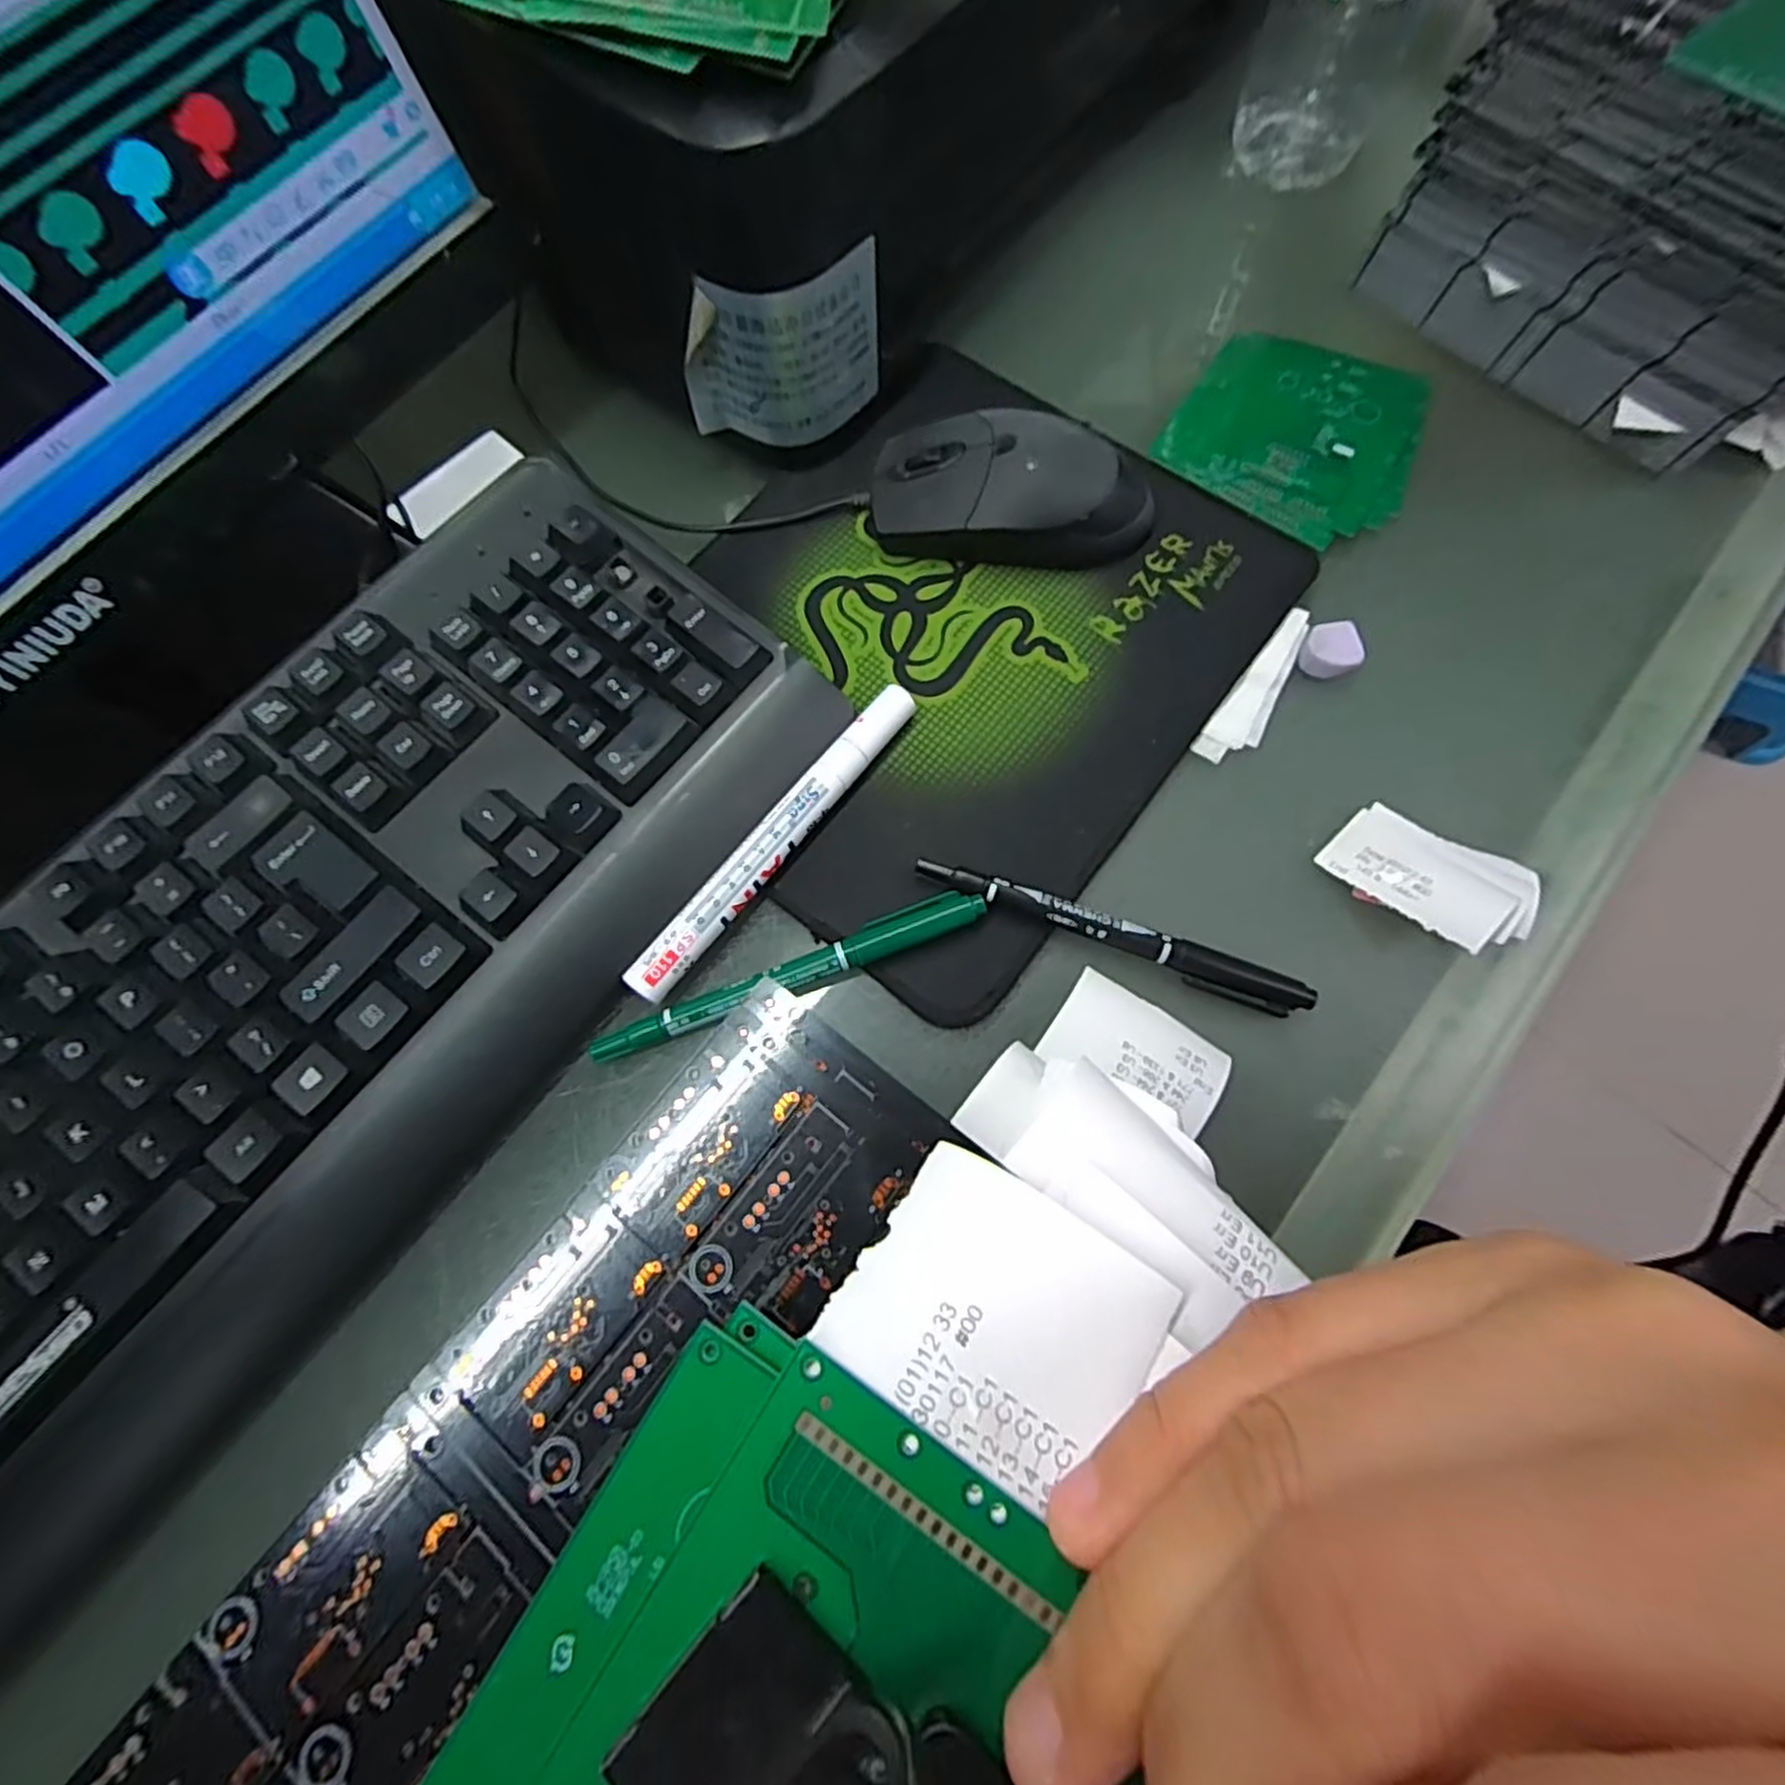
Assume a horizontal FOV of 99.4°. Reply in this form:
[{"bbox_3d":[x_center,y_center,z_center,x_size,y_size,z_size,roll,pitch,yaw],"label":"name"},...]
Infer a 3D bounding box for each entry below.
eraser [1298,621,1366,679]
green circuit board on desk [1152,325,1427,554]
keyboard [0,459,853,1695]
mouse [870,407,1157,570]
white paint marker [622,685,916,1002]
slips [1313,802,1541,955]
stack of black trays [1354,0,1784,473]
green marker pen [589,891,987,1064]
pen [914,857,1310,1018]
[{"bbox_3d":[0.170,-0.094,0.295,0.021,0.011,0.020,0,73,1],"label":"eraser"},{"bbox_3d":[0.181,-0.204,0.325,0.096,0.008,0.112,35,76,11],"label":"green circuit board on desk"},{"bbox_3d":[-0.208,0.045,0.238,0.170,0.043,0.429,38,77,12],"label":"keyboard"},{"bbox_3d":[0.048,-0.159,0.301,0.109,0.036,0.053,10,73,4],"label":"mouse"},{"bbox_3d":[-0.041,-0.020,0.270,0.016,0.015,0.140,36,77,11],"label":"white paint marker"},{"bbox_3d":[0.189,-0.005,0.265,0.066,0.019,0.043,32,76,10],"label":"slips"},{"bbox_3d":[0.337,-0.277,0.302,0.145,0.093,0.206,-43,77,-11],"label":"stack of black trays"},{"bbox_3d":[-0.034,0.028,0.257,0.135,0.011,0.014,-22,74,-6],"label":"green marker pen"},{"bbox_3d":[0.075,0.014,0.261,0.137,0.010,0.013,20,74,7],"label":"pen"}]

